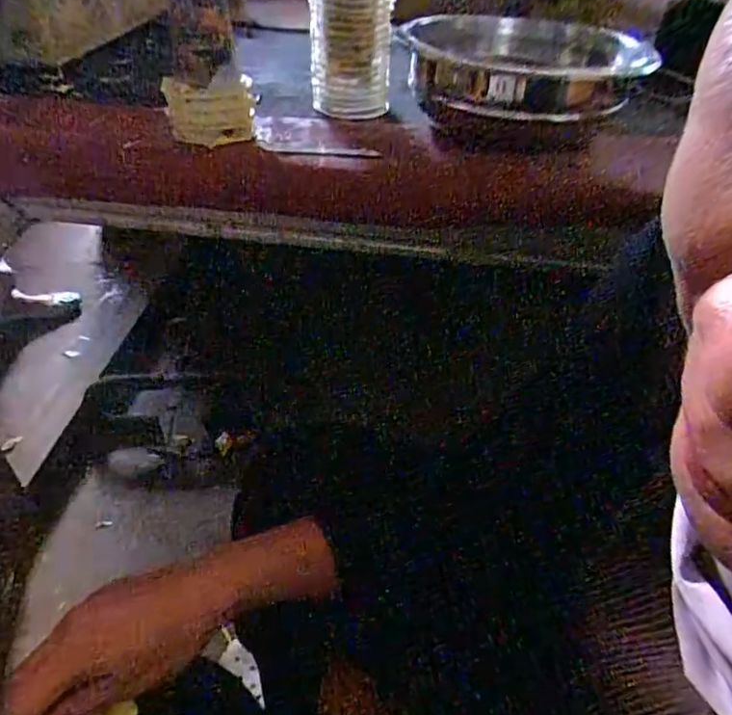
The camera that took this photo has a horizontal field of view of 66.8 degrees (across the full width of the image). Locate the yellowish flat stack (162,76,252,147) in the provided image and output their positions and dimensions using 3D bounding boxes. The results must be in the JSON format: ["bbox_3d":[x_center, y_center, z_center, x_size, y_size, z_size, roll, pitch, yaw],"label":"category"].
[{"bbox_3d":[-0.137,-0.213,0.483,0.069,0.047,0.030,-5,44,-8],"label":"yellowish flat stack"}]

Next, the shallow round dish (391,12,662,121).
[{"bbox_3d":[0.140,-0.279,0.521,0.193,0.036,0.193,2,43,-2],"label":"shallow round dish"}]

